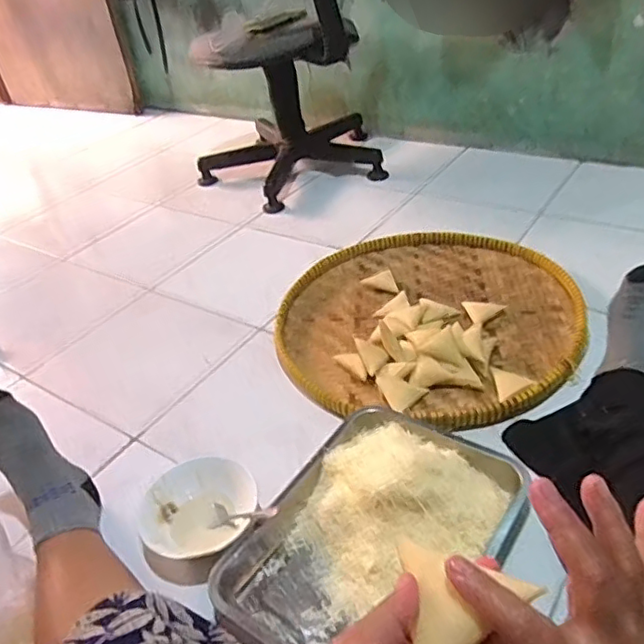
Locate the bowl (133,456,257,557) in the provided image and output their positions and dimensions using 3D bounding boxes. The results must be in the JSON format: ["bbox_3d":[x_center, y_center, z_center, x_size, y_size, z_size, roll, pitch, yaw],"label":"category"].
[{"bbox_3d":[-0.153,0.240,0.757,0.138,0.058,0.135,-5,38,4],"label":"bowl"}]

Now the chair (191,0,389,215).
[{"bbox_3d":[-0.119,-0.700,1.428,0.487,0.733,0.404,-12,38,-6],"label":"chair"}]

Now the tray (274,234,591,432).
[{"bbox_3d":[0.184,-0.014,1.045,0.510,0.054,0.509,-5,38,4],"label":"tray"}]

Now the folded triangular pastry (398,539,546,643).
[{"bbox_3d":[0.068,0.155,0.311,0.074,0.017,0.060,10,61,28],"label":"folded triangular pastry"}]

